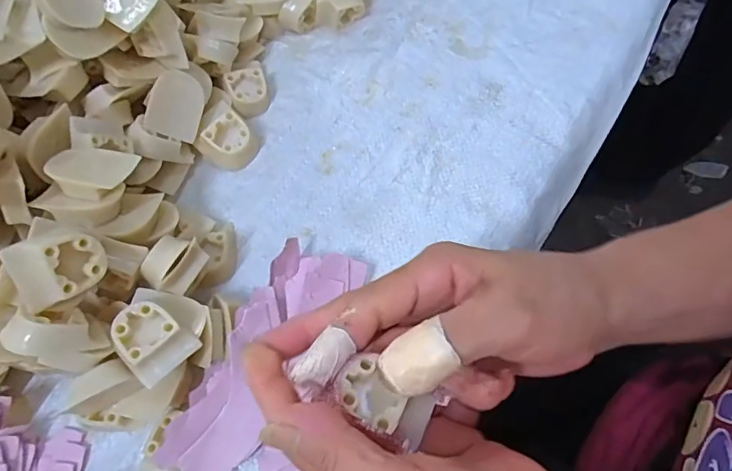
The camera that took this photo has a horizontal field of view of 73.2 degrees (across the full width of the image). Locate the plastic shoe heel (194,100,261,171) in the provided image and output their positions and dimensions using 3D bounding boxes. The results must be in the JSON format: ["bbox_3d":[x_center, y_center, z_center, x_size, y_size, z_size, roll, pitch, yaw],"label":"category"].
[{"bbox_3d":[-0.105,-0.077,0.377,0.038,0.027,0.041,24,67,11],"label":"plastic shoe heel"}]

